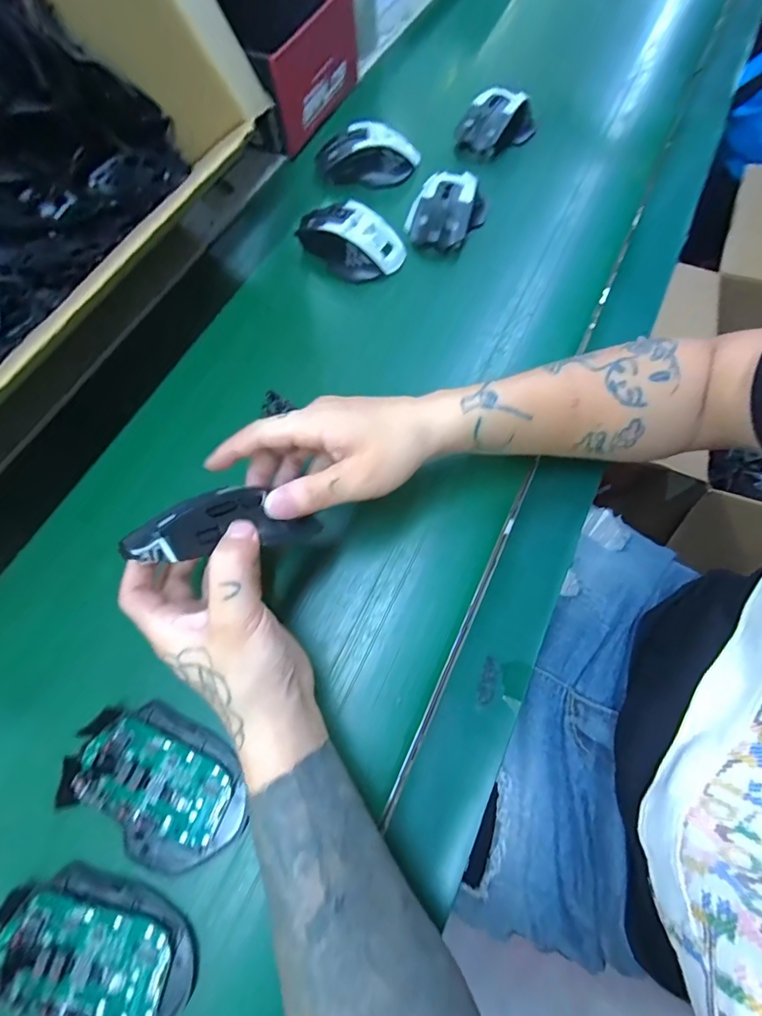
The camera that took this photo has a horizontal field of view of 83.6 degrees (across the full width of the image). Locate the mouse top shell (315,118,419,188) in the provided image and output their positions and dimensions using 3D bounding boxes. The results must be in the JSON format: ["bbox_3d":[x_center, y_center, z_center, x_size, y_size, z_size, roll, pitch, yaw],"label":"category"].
[{"bbox_3d":[-0.014,-0.396,0.476,0.111,0.033,0.051,-4,70,4],"label":"mouse top shell"}]

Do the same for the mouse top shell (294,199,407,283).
[{"bbox_3d":[-0.032,-0.270,0.426,0.107,0.031,0.057,26,75,14],"label":"mouse top shell"}]

